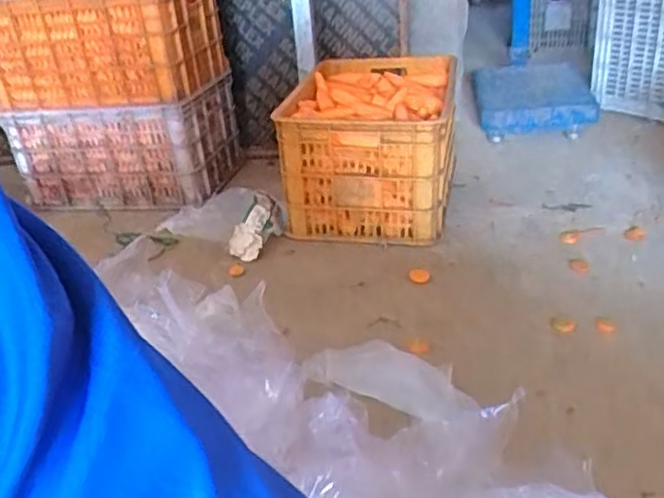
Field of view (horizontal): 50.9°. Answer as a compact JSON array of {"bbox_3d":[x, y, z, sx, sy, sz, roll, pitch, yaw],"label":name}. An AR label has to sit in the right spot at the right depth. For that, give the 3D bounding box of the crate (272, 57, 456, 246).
[{"bbox_3d":[0.098,-0.249,1.638,0.370,0.262,0.536,0,27,12],"label":"crate"}]

